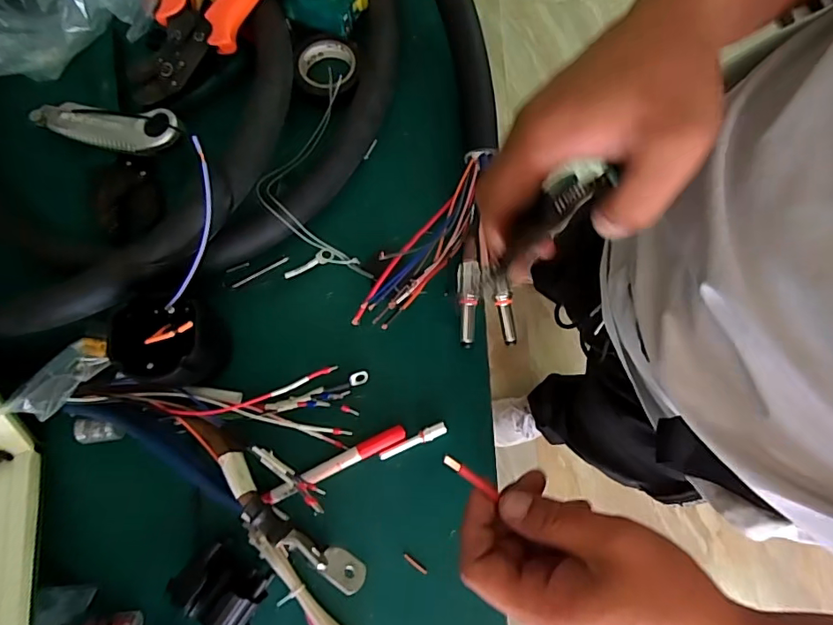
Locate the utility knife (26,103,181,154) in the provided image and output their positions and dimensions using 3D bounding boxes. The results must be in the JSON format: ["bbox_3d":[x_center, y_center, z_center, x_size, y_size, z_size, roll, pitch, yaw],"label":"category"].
[{"bbox_3d":[-0.272,-0.161,0.443,0.147,0.025,0.038,8,77,3],"label":"utility knife"}]

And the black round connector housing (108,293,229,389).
[{"bbox_3d":[-0.186,0.022,0.395,0.067,0.062,0.068,0,77,1],"label":"black round connector housing"}]

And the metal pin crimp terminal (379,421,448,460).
[{"bbox_3d":[-0.003,0.102,0.409,0.057,0.004,0.010,-22,78,-4],"label":"metal pin crimp terminal"}]

